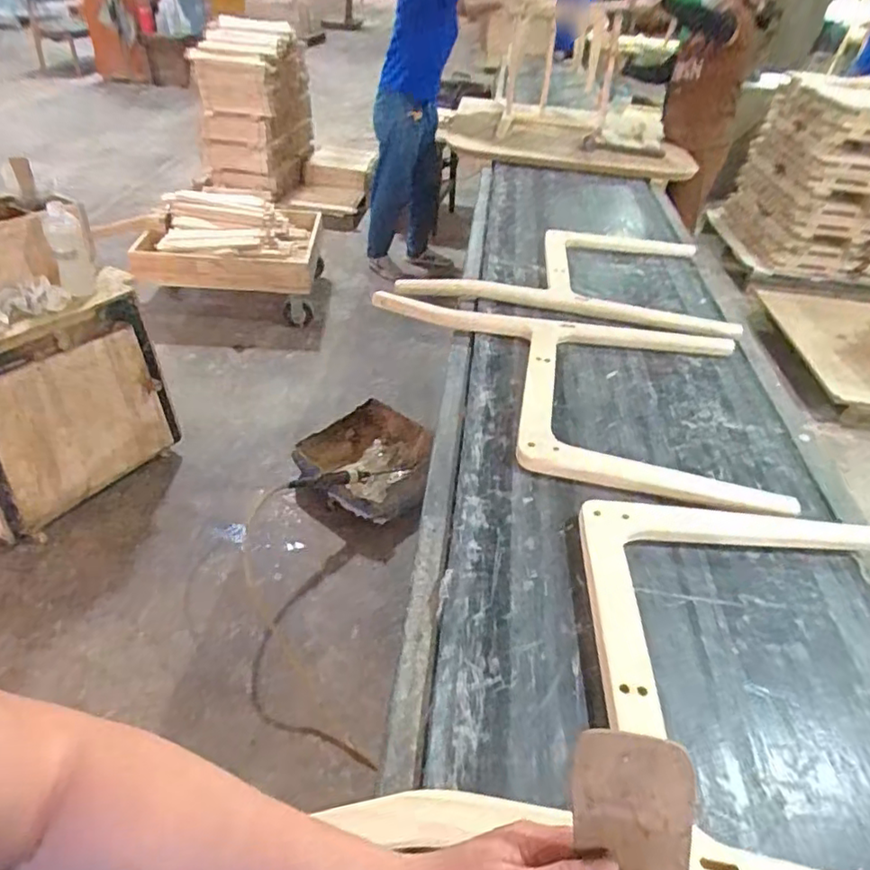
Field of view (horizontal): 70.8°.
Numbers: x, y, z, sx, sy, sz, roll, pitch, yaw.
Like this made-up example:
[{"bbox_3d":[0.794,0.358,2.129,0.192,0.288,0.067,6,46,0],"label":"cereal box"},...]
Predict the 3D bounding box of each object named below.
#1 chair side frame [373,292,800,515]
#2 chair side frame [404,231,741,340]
[{"bbox_3d":[0.223,-0.108,1.167,0.760,0.055,0.552,9,38,4],"label":"chair side frame"},{"bbox_3d":[0.357,-0.435,1.604,0.796,0.045,0.575,11,40,8],"label":"chair side frame"}]

